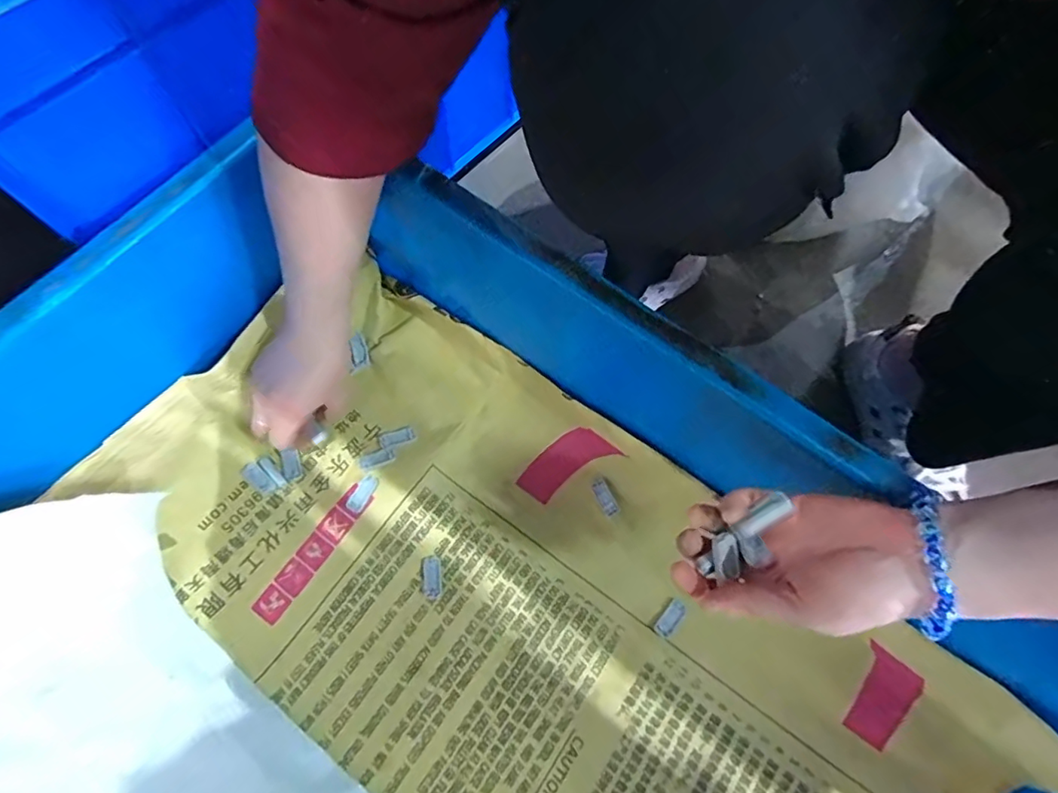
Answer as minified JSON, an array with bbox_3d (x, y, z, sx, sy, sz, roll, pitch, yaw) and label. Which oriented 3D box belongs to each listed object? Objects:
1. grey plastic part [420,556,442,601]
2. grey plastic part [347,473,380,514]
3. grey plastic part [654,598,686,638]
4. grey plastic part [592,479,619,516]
[{"bbox_3d":[-0.088,0.164,0.487,0.018,0.004,0.036,-5,70,-4],"label":"grey plastic part"},{"bbox_3d":[-0.156,0.091,0.506,0.015,0.006,0.037,30,71,9],"label":"grey plastic part"},{"bbox_3d":[0.126,0.197,0.481,0.015,0.004,0.035,41,73,12],"label":"grey plastic part"},{"bbox_3d":[0.072,0.095,0.513,0.016,0.011,0.036,-21,71,-10],"label":"grey plastic part"}]

